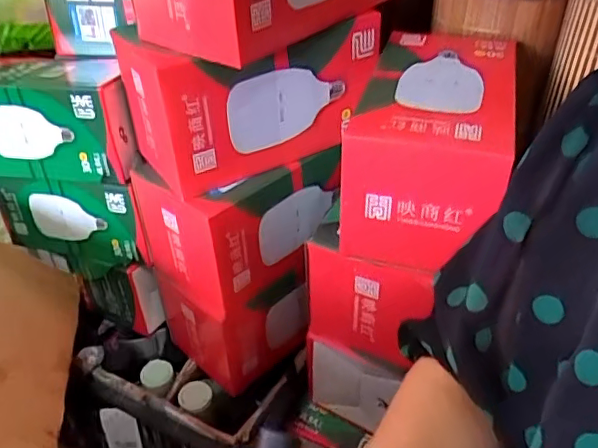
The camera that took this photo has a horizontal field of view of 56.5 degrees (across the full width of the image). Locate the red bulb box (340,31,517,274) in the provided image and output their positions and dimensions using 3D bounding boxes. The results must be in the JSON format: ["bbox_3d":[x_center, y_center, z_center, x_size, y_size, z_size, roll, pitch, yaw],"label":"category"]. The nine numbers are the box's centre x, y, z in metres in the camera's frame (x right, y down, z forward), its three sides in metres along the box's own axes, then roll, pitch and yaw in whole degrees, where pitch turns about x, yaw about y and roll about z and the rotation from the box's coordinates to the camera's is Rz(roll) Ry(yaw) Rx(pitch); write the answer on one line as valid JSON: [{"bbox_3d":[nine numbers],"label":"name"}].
[{"bbox_3d":[0.126,-0.077,0.536,0.122,0.136,0.228,11,36,13],"label":"red bulb box"}]

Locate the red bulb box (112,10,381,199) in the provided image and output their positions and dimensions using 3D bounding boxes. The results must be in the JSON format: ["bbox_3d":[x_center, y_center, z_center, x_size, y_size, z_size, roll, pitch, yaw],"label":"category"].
[{"bbox_3d":[-0.051,-0.136,0.561,0.229,0.123,0.141,-22,42,-30],"label":"red bulb box"}]

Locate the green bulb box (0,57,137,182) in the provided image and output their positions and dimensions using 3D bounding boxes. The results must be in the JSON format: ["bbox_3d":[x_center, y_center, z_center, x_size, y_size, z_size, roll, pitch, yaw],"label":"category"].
[{"bbox_3d":[-0.266,-0.120,0.615,0.195,0.100,0.110,8,35,9],"label":"green bulb box"}]

